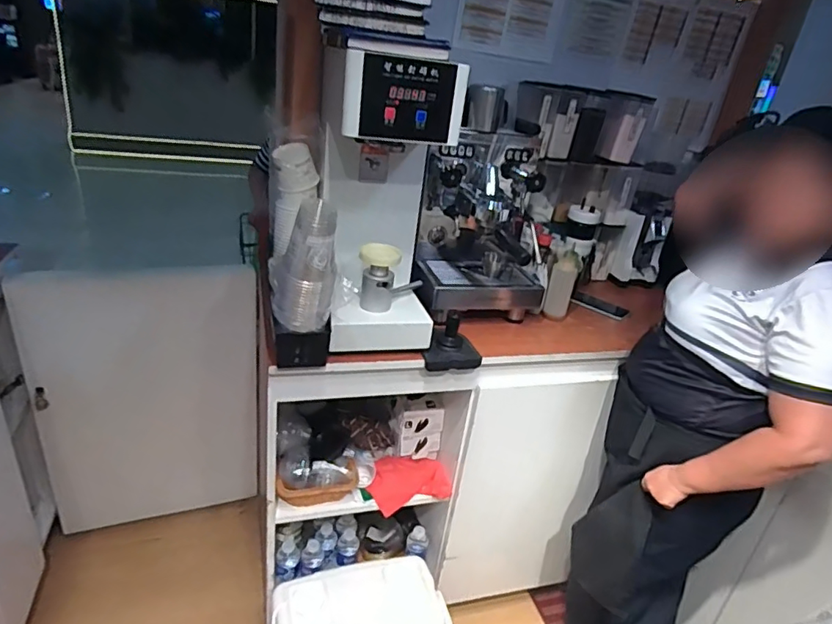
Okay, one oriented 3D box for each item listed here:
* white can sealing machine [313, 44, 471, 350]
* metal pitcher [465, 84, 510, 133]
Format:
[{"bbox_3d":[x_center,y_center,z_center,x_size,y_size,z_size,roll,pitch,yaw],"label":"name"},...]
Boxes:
[{"bbox_3d":[-0.076,-0.229,1.071,0.214,0.523,0.288,-1,27,-18],"label":"white can sealing machine"},{"bbox_3d":[0.169,-0.473,1.239,0.091,0.094,0.094,12,26,8],"label":"metal pitcher"}]

